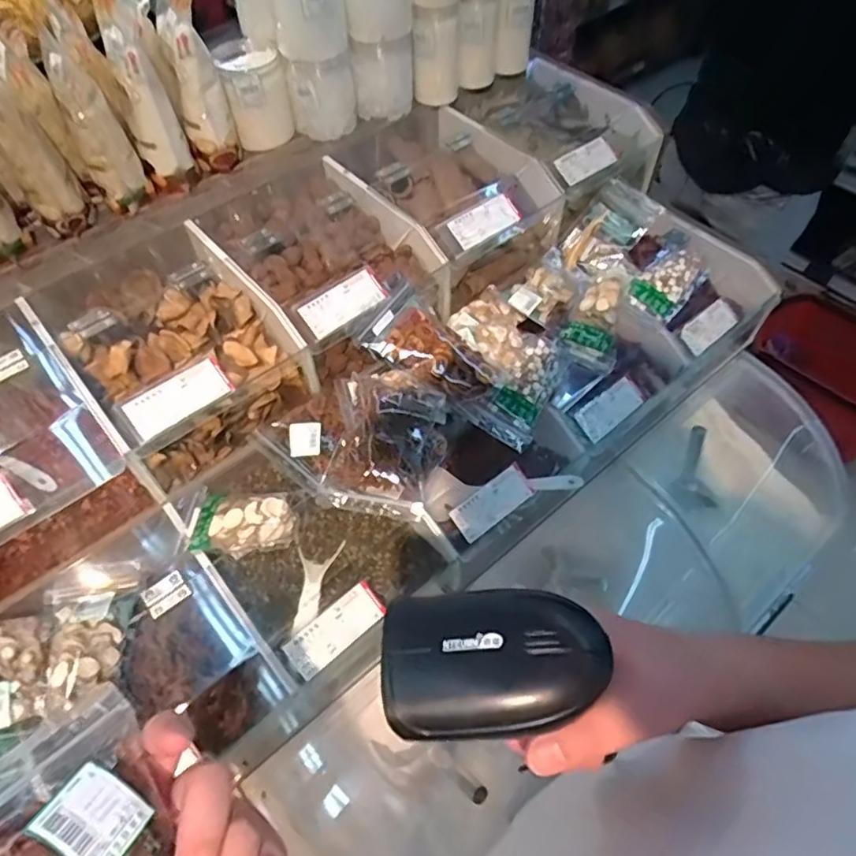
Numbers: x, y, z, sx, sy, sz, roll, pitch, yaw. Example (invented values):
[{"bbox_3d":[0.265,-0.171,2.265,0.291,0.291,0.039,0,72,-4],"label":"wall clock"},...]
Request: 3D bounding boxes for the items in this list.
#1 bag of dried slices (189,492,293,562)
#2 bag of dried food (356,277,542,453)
[{"bbox_3d":[-0.182,0.091,0.605,0.100,0.032,0.059,5,55,4],"label":"bag of dried slices"},{"bbox_3d":[0.032,-0.061,0.670,0.211,0.038,0.085,39,61,-5],"label":"bag of dried food"}]

